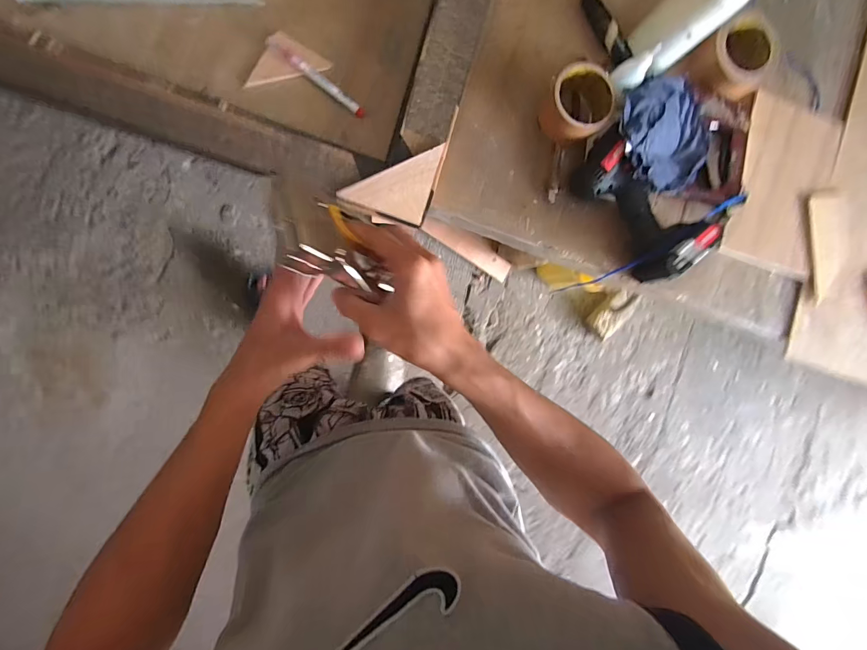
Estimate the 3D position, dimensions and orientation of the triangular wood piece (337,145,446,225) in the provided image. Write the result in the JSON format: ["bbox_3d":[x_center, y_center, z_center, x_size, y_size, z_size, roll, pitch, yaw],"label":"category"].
[{"bbox_3d":[-0.051,-0.189,0.504,0.105,0.008,0.101,18,87,-8],"label":"triangular wood piece"}]

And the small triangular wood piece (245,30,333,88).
[{"bbox_3d":[-0.191,-0.344,0.514,0.106,0.013,0.053,-14,92,-8],"label":"small triangular wood piece"}]

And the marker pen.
[{"bbox_3d":[-0.152,-0.319,0.518,0.141,0.016,0.015,35,85,-6],"label":"marker pen"}]

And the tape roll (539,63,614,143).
[{"bbox_3d":[0.192,-0.296,0.550,0.091,0.058,0.096,38,85,-6],"label":"tape roll"}]

